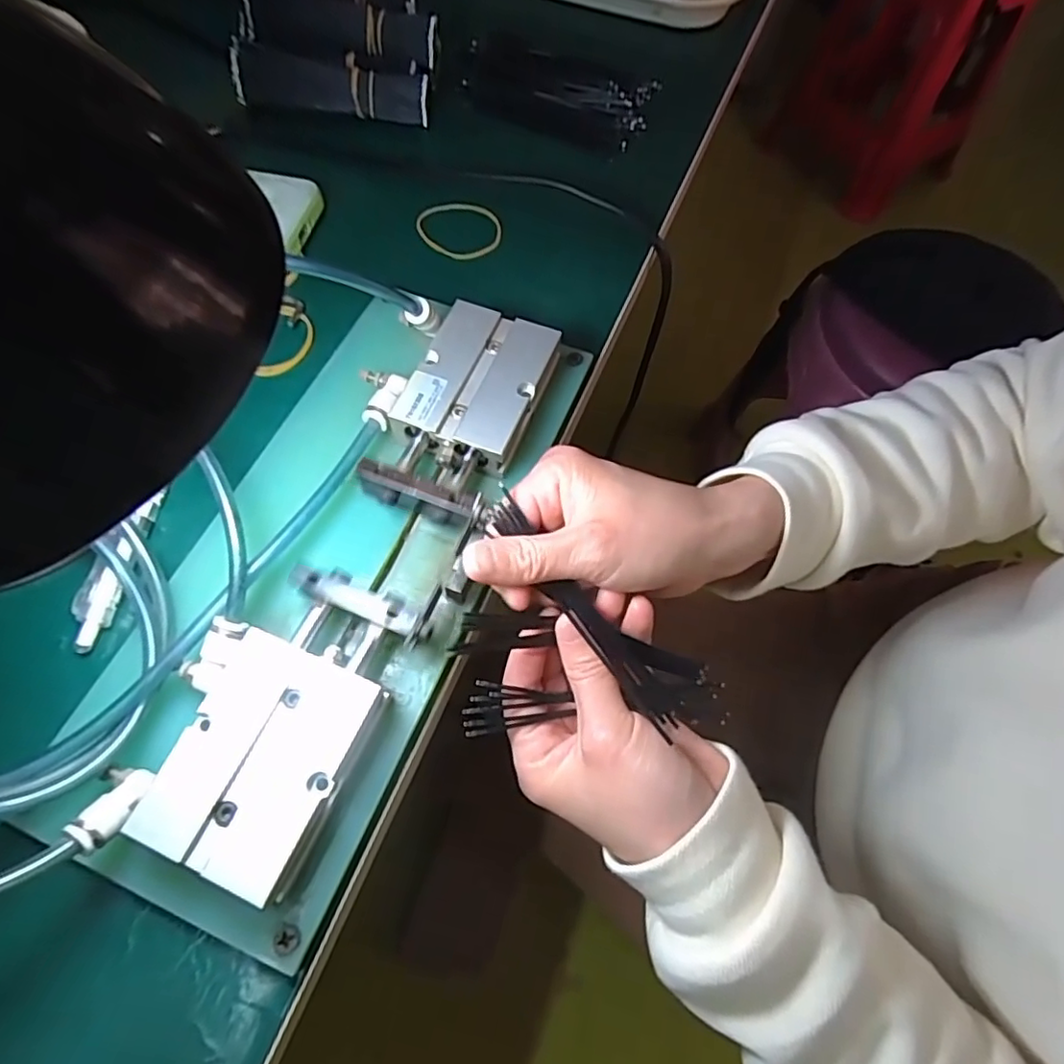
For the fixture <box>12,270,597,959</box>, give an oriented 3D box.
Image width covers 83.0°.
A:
[{"bbox_3d":[-0.083,0.001,0.243,0.127,0.043,0.272,22,66,6],"label":"fixture"}]

